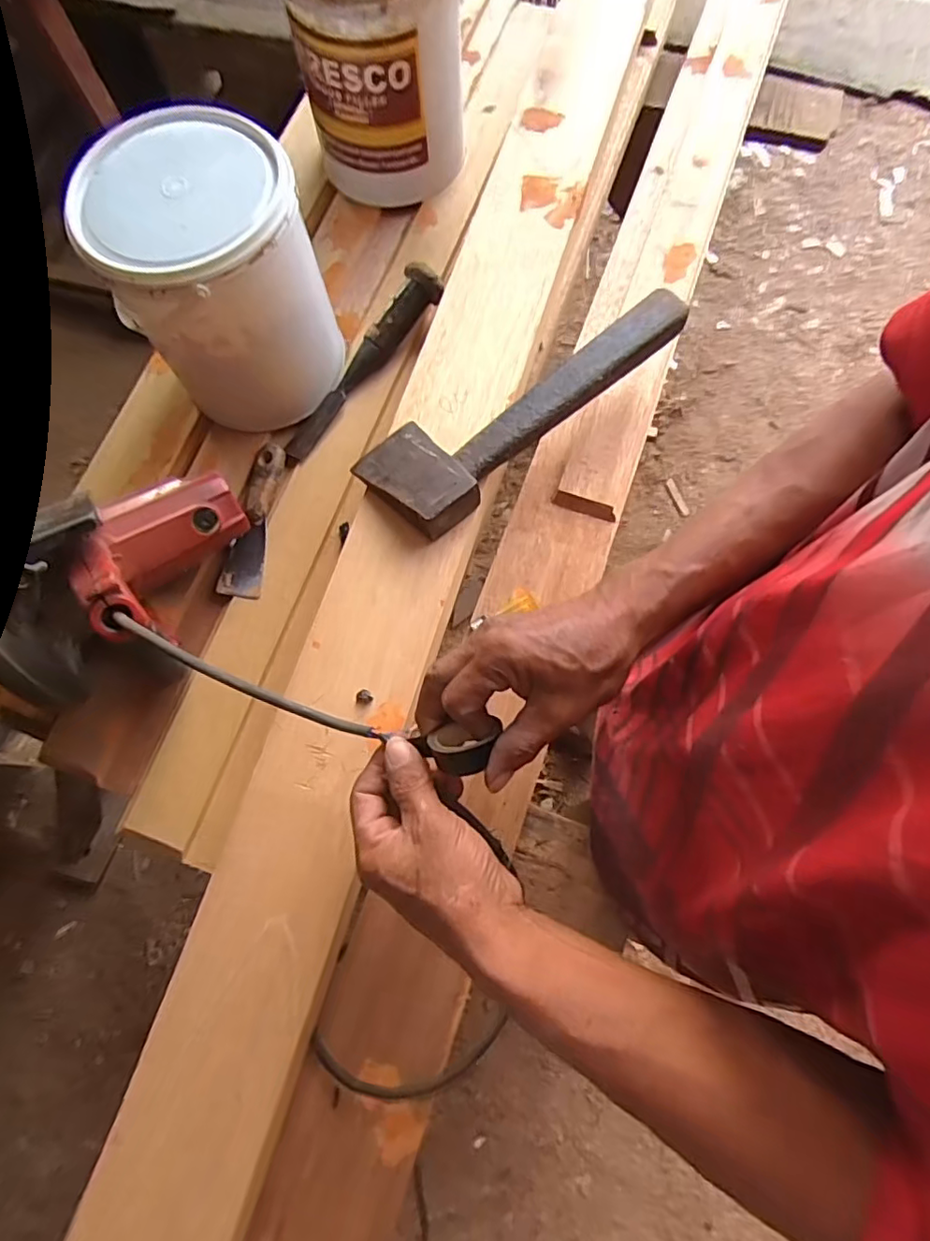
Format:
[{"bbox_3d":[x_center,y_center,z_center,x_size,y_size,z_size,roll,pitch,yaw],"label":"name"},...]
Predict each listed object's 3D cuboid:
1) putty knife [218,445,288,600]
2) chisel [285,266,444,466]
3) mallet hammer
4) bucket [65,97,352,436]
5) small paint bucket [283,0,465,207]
[{"bbox_3d":[-0.210,-0.104,0.581,0.039,0.019,0.164,9,73,4],"label":"putty knife"},{"bbox_3d":[-0.113,-0.273,0.612,0.039,0.029,0.236,39,93,13],"label":"chisel"},{"bbox_3d":[0.053,-0.213,0.533,0.325,0.041,0.116,-43,77,-11],"label":"mallet hammer"},{"bbox_3d":[-0.219,-0.304,0.537,0.168,0.201,0.163,0,73,1],"label":"bucket"},{"bbox_3d":[-0.093,-0.610,0.625,0.167,0.197,0.183,0,73,1],"label":"small paint bucket"}]

